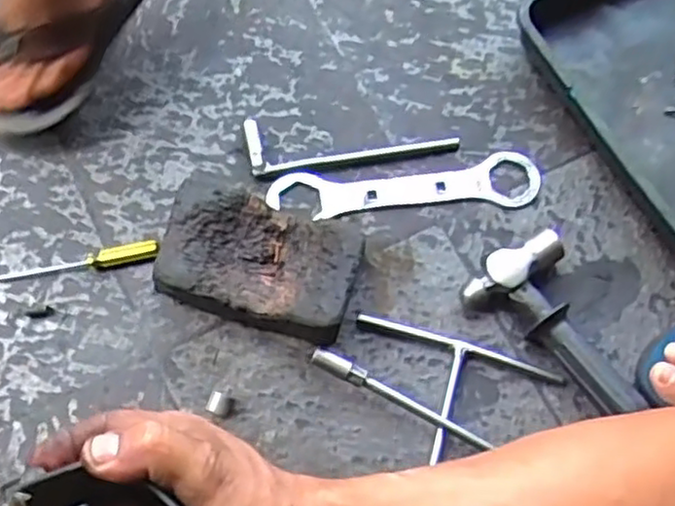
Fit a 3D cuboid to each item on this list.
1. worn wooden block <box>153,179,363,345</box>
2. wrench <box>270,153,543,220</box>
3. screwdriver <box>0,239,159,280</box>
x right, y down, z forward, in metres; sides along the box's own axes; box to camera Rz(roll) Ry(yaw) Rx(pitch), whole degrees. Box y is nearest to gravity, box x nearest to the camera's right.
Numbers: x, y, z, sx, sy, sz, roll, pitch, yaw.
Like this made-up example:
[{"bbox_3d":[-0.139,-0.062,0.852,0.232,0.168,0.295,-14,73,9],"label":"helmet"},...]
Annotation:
[{"bbox_3d":[-0.067,0.006,0.645,0.176,0.058,0.115,15,71,2],"label":"worn wooden block"},{"bbox_3d":[0.069,-0.065,0.706,0.269,0.009,0.053,-6,71,-5],"label":"wrench"},{"bbox_3d":[-0.264,0.011,0.662,0.191,0.012,0.020,-9,71,-6],"label":"screwdriver"}]

